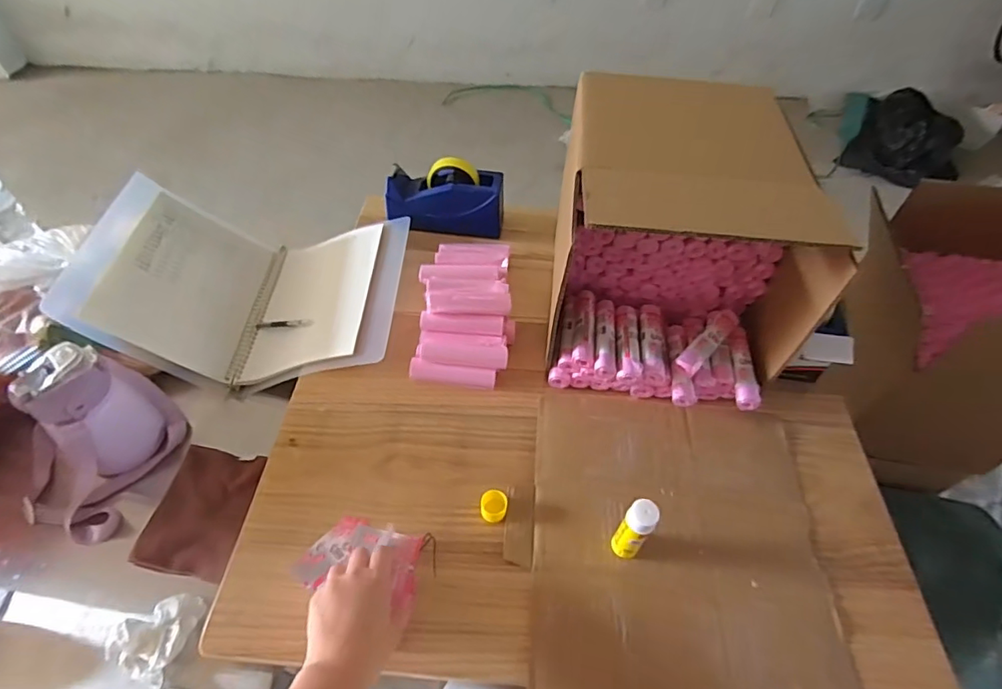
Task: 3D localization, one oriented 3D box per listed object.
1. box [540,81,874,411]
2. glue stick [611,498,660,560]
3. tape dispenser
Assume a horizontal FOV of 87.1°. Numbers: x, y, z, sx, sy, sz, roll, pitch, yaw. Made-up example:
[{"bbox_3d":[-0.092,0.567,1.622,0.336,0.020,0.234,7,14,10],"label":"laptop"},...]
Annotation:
[{"bbox_3d":[0.232,-0.137,0.741,0.303,0.261,0.387,3,52,0],"label":"box"},{"bbox_3d":[0.142,0.198,0.562,0.029,0.098,0.027,1,52,-1],"label":"glue stick"},{"bbox_3d":[-0.094,-0.253,0.911,0.202,0.102,0.067,3,52,1],"label":"tape dispenser"}]

